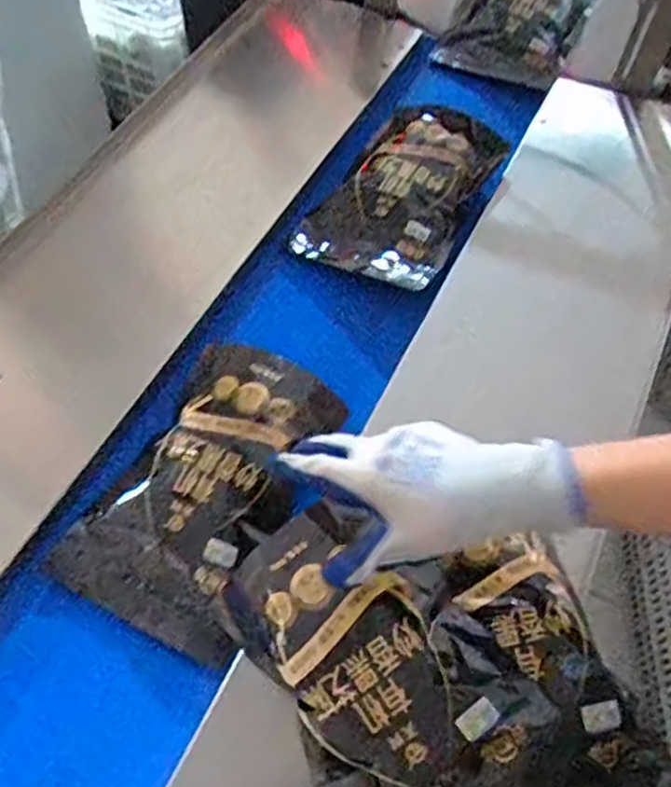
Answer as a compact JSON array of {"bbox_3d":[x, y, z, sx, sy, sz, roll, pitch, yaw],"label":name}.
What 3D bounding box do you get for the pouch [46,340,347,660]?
[{"bbox_3d":[-0.108,0.074,0.618,0.163,0.059,0.258,26,60,13],"label":"pouch"}]

